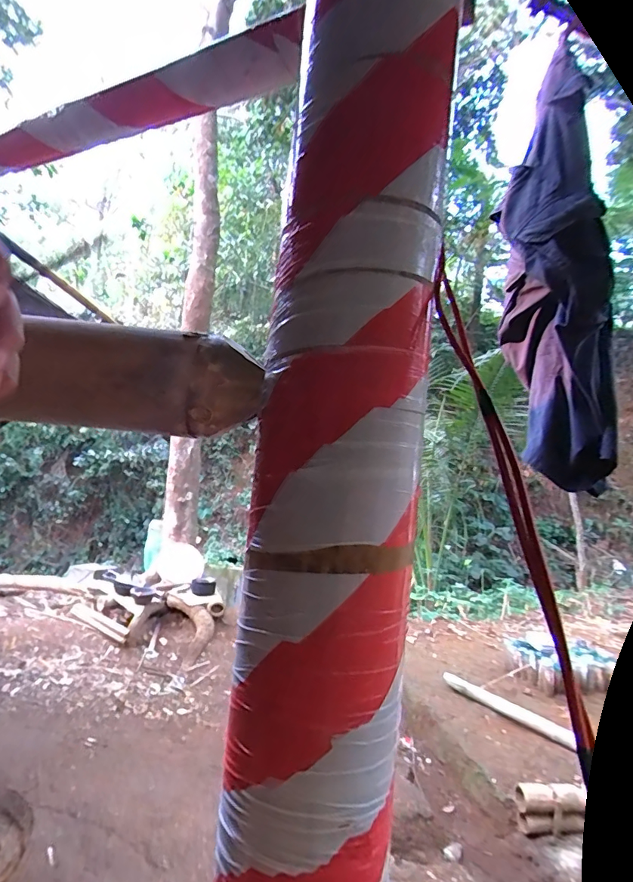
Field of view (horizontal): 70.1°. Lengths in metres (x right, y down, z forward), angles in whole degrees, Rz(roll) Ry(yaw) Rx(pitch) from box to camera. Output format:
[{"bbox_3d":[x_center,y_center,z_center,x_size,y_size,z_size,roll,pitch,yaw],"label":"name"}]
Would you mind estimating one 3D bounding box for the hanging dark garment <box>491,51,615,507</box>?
[{"bbox_3d":[0.450,-0.309,0.850,0.195,0.747,0.197,2,-7,33],"label":"hanging dark garment"}]

